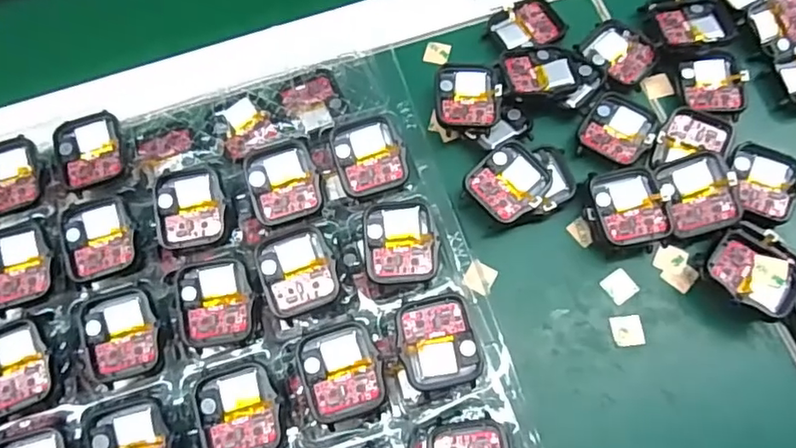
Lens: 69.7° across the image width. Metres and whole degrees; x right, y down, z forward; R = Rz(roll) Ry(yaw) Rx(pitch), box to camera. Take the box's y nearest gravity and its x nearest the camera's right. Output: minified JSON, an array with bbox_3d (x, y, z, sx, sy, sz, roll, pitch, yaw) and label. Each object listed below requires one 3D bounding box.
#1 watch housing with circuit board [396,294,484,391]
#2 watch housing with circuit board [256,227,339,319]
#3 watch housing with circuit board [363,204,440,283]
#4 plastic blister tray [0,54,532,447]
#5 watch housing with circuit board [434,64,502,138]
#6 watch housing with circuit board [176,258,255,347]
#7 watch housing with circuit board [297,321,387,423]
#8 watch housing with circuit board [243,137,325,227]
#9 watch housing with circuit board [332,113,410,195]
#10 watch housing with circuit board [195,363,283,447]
[{"bbox_3d":[0.019,0.057,0.277,0.038,0.005,0.043,-12,80,-8],"label":"watch housing with circuit board"},{"bbox_3d":[-0.052,0.023,0.294,0.037,0.009,0.043,-19,69,-4],"label":"watch housing with circuit board"},{"bbox_3d":[0.001,0.009,0.296,0.037,0.008,0.042,-5,69,2],"label":"watch housing with circuit board"},{"bbox_3d":[-0.093,0.048,0.296,0.261,0.031,0.274,-18,69,-3],"label":"plastic blister tray"},{"bbox_3d":[0.041,-0.075,0.337,0.037,0.008,0.046,-1,71,-4],"label":"watch housing with circuit board"},{"bbox_3d":[-0.093,0.038,0.291,0.036,0.007,0.043,-9,69,0],"label":"watch housing with circuit board"},{"bbox_3d":[-0.027,0.070,0.274,0.038,0.009,0.042,-15,69,-2],"label":"watch housing with circuit board"},{"bbox_3d":[-0.063,-0.023,0.315,0.037,0.010,0.043,-16,83,-2],"label":"watch housing with circuit board"},{"bbox_3d":[-0.016,-0.038,0.317,0.037,0.011,0.042,-15,81,-2],"label":"watch housing with circuit board"},{"bbox_3d":[-0.075,0.090,0.271,0.037,0.007,0.044,-15,69,-2],"label":"watch housing with circuit board"}]

